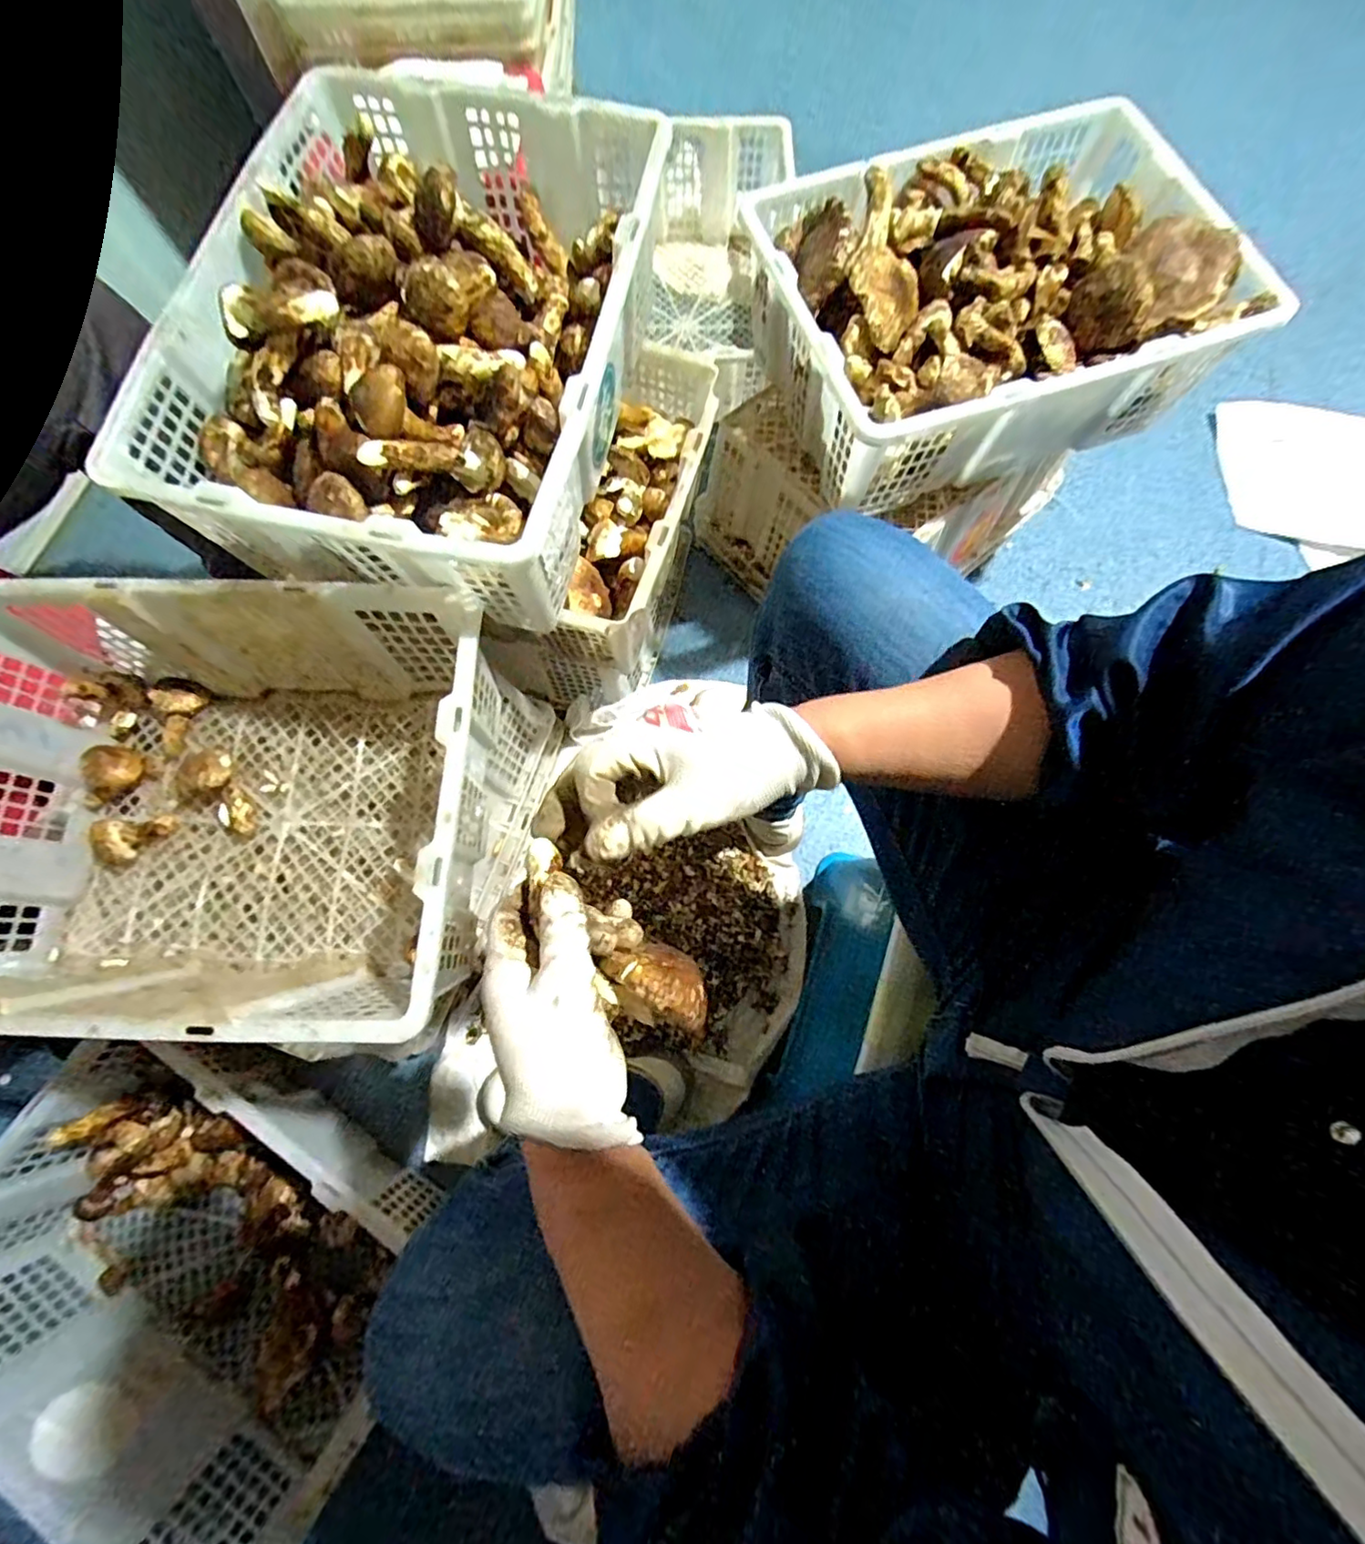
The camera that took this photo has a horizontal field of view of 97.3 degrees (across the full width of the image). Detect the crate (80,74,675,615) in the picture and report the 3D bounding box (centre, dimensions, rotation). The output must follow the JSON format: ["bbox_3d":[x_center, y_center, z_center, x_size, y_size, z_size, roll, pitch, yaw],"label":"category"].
[{"bbox_3d":[-0.231,-0.400,0.549,0.368,0.135,0.498,11,76,4],"label":"crate"}]

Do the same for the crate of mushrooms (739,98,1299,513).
[{"bbox_3d":[0.339,-0.526,0.698,0.472,0.163,0.359,-17,76,-4],"label":"crate of mushrooms"}]

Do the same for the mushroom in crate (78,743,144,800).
[{"bbox_3d":[-0.582,0.000,0.612,0.048,0.032,0.056,13,76,4],"label":"mushroom in crate"}]

